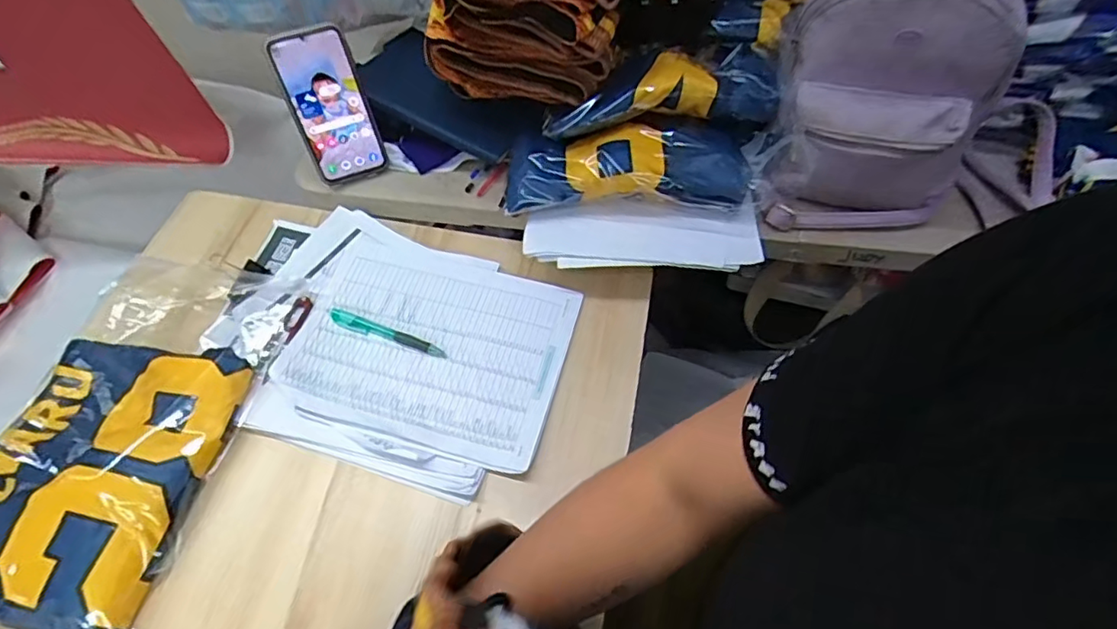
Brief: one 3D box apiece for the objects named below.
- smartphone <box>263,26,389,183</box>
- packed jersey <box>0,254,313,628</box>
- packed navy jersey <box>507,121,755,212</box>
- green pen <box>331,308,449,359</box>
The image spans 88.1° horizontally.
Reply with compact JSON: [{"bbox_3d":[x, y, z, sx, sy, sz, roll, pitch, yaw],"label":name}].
[{"bbox_3d":[-0.254,-0.229,0.646,0.083,0.164,0.015,-18,39,-8],"label":"smartphone"},{"bbox_3d":[-0.410,0.094,0.553,0.212,0.049,0.364,7,56,9],"label":"packed jersey"},{"bbox_3d":[0.071,-0.156,0.624,0.258,0.053,0.075,0,55,4],"label":"packed navy jersey"},{"bbox_3d":[-0.184,0.021,0.617,0.142,0.010,0.016,19,59,12],"label":"green pen"}]

